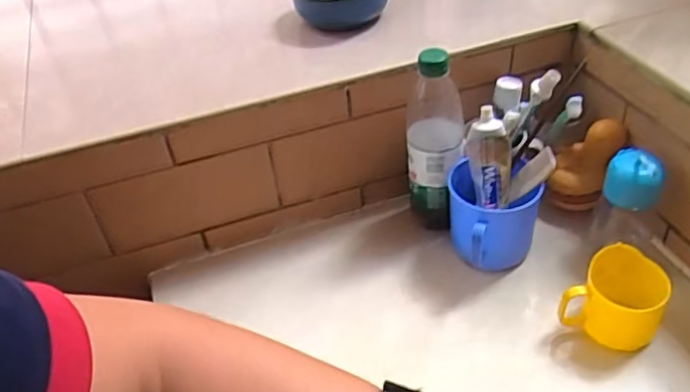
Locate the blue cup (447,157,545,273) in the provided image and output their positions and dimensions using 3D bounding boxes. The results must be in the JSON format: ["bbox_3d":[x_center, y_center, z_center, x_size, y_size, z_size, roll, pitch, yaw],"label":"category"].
[{"bbox_3d":[0.158,0.022,0.685,0.091,0.096,0.088,-4,41,4],"label":"blue cup"}]

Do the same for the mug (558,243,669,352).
[{"bbox_3d":[0.262,0.097,0.599,0.087,0.066,0.066,19,47,26],"label":"mug"}]

